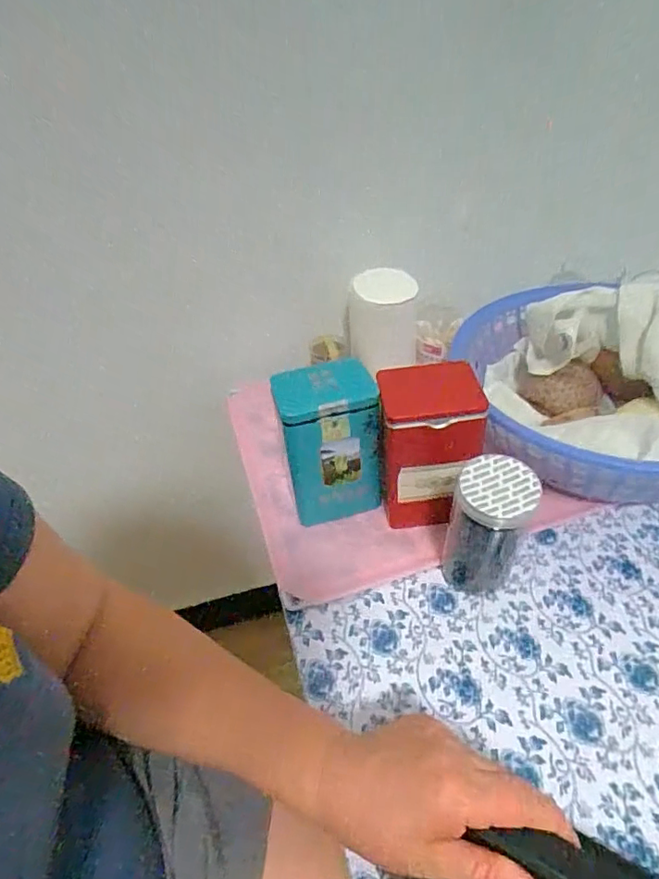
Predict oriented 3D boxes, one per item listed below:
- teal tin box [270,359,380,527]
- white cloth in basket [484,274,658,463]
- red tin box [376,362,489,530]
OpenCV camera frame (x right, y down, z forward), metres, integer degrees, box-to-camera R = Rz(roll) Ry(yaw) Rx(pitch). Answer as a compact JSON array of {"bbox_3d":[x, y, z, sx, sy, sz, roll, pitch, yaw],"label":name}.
[{"bbox_3d":[0.000,0.007,0.483,0.083,0.152,0.061,-12,41,-7],"label":"teal tin box"},{"bbox_3d":[0.319,-0.067,0.512,0.256,0.107,0.262,-14,42,-8],"label":"white cloth in basket"},{"bbox_3d":[0.089,0.009,0.470,0.082,0.142,0.071,0,41,6],"label":"red tin box"}]

